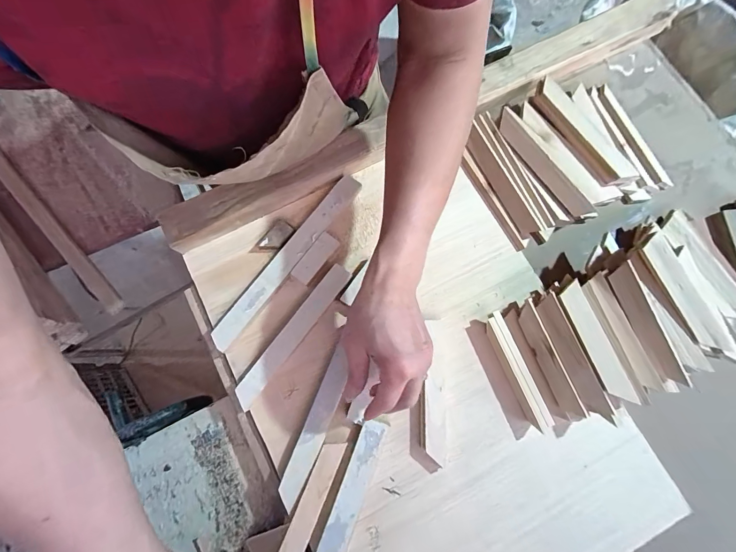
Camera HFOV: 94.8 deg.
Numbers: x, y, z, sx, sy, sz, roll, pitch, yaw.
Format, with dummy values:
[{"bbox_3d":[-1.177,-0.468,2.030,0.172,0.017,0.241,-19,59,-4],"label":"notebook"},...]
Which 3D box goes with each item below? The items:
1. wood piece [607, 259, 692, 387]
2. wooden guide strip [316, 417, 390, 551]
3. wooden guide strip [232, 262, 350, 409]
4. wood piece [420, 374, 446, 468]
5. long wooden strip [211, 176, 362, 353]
[{"bbox_3d":[0.323,0.056,0.393,0.026,0.005,0.146,-23,83,16],"label":"wood piece"},{"bbox_3d":[-0.024,0.273,0.408,0.030,0.021,0.200,21,78,5],"label":"wooden guide strip"},{"bbox_3d":[-0.098,0.075,0.445,0.029,0.012,0.211,36,80,8],"label":"wooden guide strip"},{"bbox_3d":[0.082,0.181,0.425,0.030,0.020,0.113,-1,77,0],"label":"wood piece"},{"bbox_3d":[-0.108,-0.025,0.458,0.032,0.008,0.283,37,80,8],"label":"long wooden strip"}]

